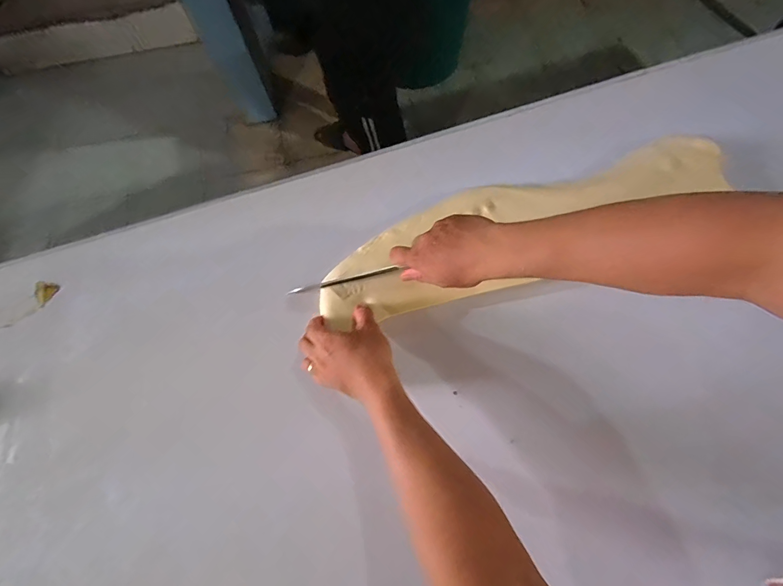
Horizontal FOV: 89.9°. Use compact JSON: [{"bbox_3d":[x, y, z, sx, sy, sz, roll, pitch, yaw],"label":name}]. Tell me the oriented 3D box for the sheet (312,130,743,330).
[{"bbox_3d":[0.189,-0.100,0.551,0.604,0.025,0.141,-22,71,-4],"label":"sheet"}]

